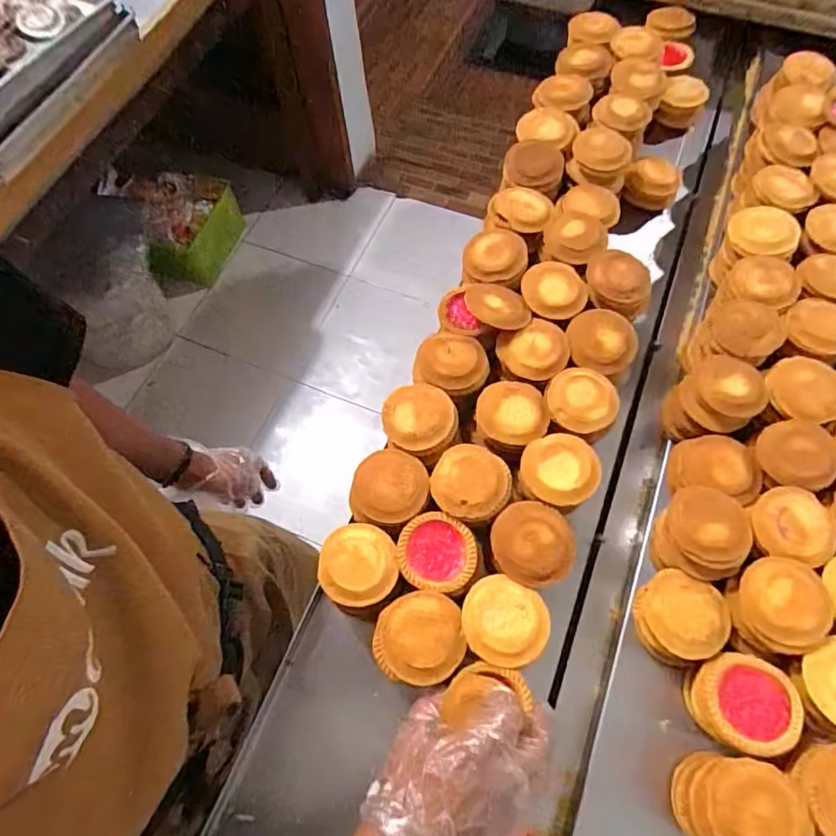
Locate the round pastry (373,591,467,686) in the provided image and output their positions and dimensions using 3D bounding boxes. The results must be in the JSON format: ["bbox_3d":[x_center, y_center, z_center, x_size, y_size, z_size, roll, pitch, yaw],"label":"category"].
[{"bbox_3d":[0.001,0.184,0.446,0.075,0.013,0.069,-1,67,2],"label":"round pastry"}]

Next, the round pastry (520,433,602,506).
[{"bbox_3d":[0.133,0.046,0.499,0.069,0.018,0.065,-1,67,2],"label":"round pastry"}]

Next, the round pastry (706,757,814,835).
[{"bbox_3d":[0.252,0.294,0.394,0.063,0.021,0.068,-1,67,2],"label":"round pastry"}]

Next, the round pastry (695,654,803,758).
[{"bbox_3d":[0.268,0.231,0.434,0.065,0.029,0.070,-1,67,2],"label":"round pastry"}]

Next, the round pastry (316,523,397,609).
[{"bbox_3d":[-0.052,0.128,0.468,0.065,0.014,0.068,8,68,6],"label":"round pastry"}]

